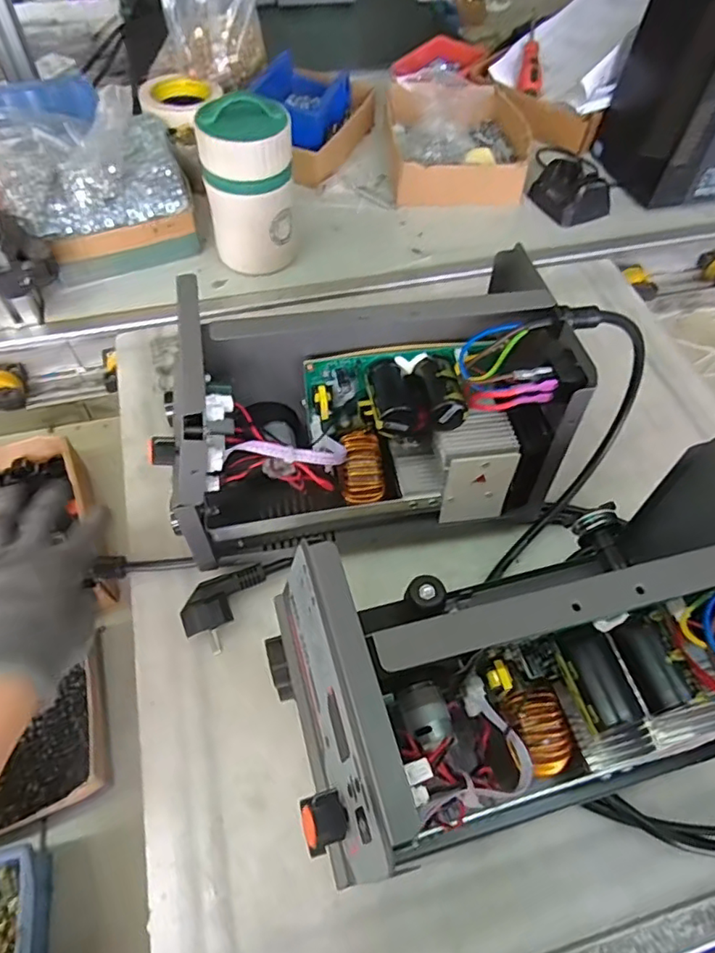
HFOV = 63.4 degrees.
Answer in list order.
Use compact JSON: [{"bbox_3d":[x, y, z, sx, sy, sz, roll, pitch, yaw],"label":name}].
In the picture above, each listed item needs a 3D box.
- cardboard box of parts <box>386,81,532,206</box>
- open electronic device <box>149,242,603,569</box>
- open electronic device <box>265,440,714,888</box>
[{"bbox_3d":[0.138,-0.474,0.807,0.189,0.065,0.255,2,56,-1],"label":"cardboard box of parts"},{"bbox_3d":[0.002,-0.043,0.453,0.274,0.184,0.146,-8,57,-8],"label":"open electronic device"},{"bbox_3d":[0.110,0.104,0.343,0.286,0.152,0.148,-12,58,-10],"label":"open electronic device"}]

